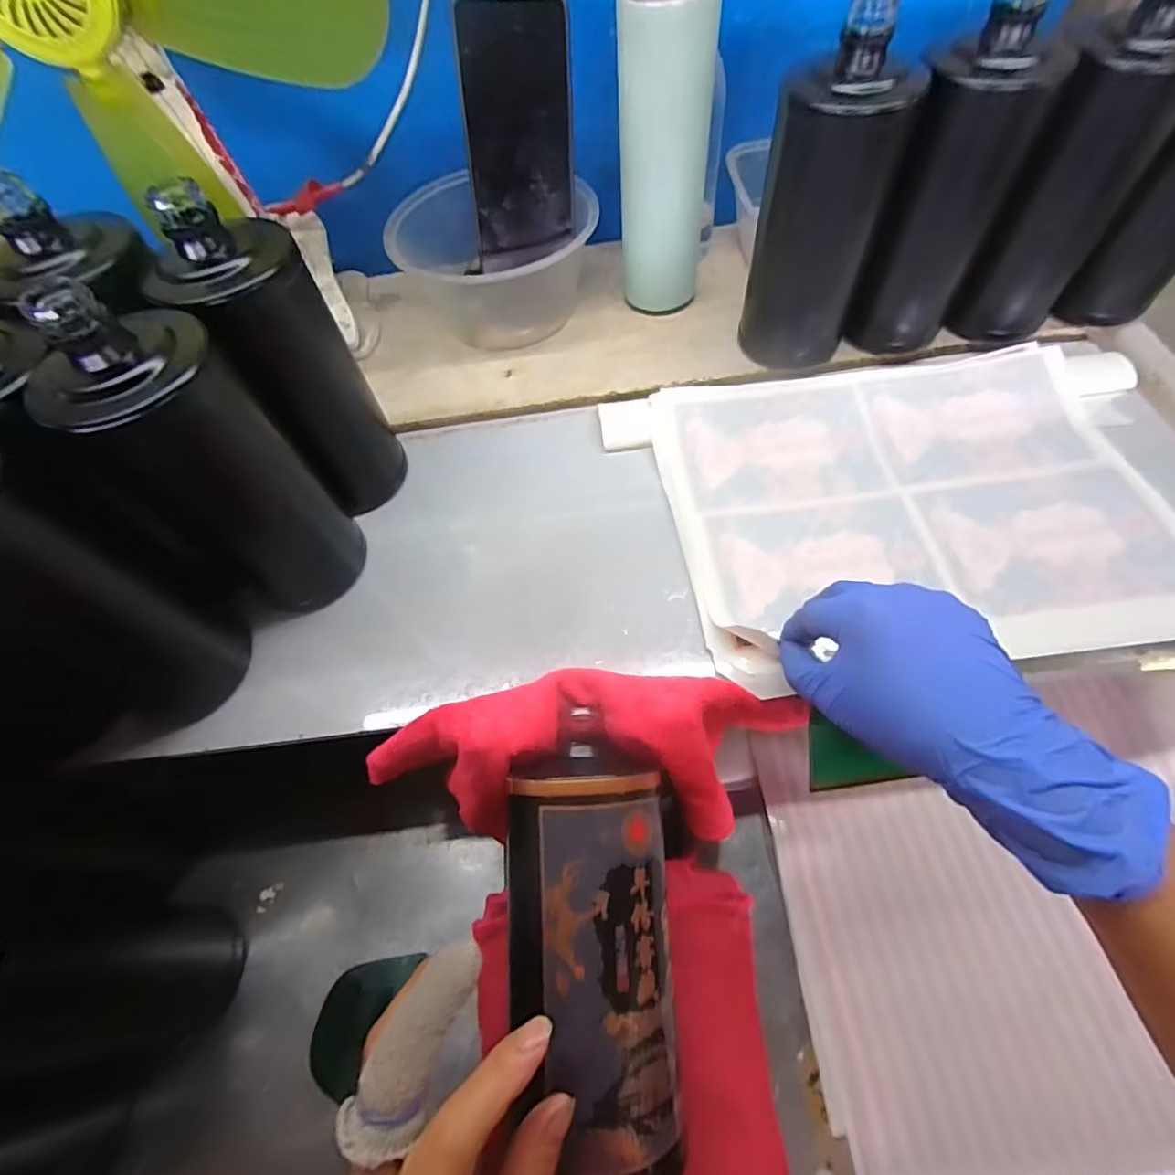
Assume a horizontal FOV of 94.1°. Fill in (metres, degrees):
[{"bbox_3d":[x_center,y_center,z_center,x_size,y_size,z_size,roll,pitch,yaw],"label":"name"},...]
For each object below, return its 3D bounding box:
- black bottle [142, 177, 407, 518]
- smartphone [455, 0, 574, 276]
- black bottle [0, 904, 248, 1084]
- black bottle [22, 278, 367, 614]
[{"bbox_3d":[-0.174,-0.125,0.333,0.071,0.185,0.062,-34,66,-13],"label":"black bottle"},{"bbox_3d":[-0.048,-0.318,0.396,0.074,0.151,0.006,-4,43,-4],"label":"smartphone"},{"bbox_3d":[-0.273,0.207,0.287,0.072,0.189,0.090,-7,63,0],"label":"black bottle"},{"bbox_3d":[-0.204,-0.058,0.302,0.068,0.191,0.078,30,68,17],"label":"black bottle"}]

